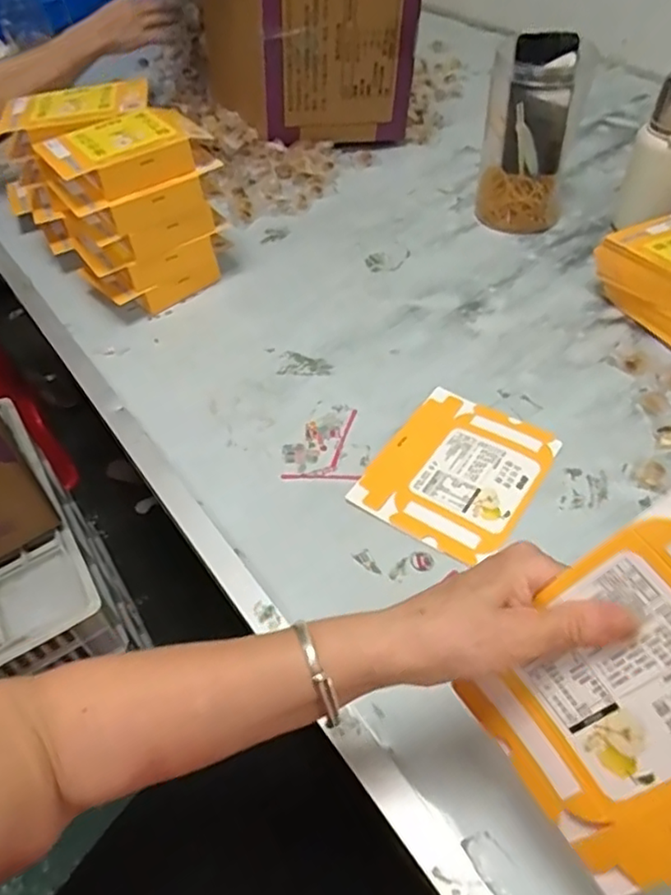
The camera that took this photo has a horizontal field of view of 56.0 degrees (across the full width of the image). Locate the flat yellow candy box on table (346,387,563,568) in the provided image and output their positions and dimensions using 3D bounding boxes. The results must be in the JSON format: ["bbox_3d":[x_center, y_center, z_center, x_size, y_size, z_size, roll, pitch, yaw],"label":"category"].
[{"bbox_3d":[0.114,0.020,0.585,0.139,0.006,0.168,27,57,25],"label":"flat yellow candy box on table"}]

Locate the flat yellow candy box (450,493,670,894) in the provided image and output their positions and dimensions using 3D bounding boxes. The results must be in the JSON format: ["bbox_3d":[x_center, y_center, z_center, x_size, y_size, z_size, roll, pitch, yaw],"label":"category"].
[{"bbox_3d":[0.146,0.121,0.294,0.009,0.167,0.133,-6,52,-49],"label":"flat yellow candy box"}]

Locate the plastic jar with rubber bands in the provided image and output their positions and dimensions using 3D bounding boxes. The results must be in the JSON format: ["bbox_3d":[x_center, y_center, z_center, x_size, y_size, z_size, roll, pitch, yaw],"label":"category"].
[{"bbox_3d":[0.246,-0.389,0.799,0.117,0.198,0.104,7,51,11],"label":"plastic jar with rubber bands"}]

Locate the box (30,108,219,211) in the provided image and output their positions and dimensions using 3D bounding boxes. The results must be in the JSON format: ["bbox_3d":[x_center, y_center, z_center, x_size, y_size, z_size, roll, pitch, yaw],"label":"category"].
[{"bbox_3d":[-0.227,-0.321,0.690,0.165,0.042,0.115,-29,54,-20],"label":"box"}]

